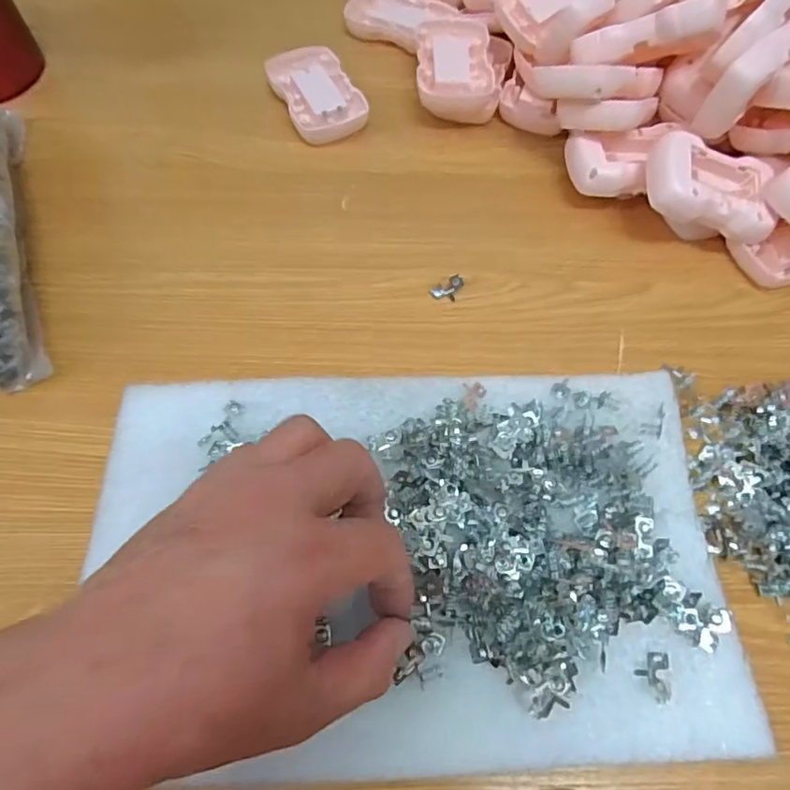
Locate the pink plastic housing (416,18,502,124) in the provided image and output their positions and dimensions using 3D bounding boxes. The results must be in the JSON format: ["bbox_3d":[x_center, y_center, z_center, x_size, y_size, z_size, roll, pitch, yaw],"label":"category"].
[{"bbox_3d":[0.046,-0.241,0.418,0.060,0.030,0.091,0,65,-2],"label":"pink plastic housing"}]

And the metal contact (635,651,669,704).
[{"bbox_3d":[0.116,0.126,0.249,0.014,0.005,0.020,8,65,2],"label":"metal contact"}]

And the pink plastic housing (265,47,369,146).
[{"bbox_3d":[-0.059,-0.226,0.417,0.055,0.014,0.088,-23,68,-12],"label":"pink plastic housing"}]

